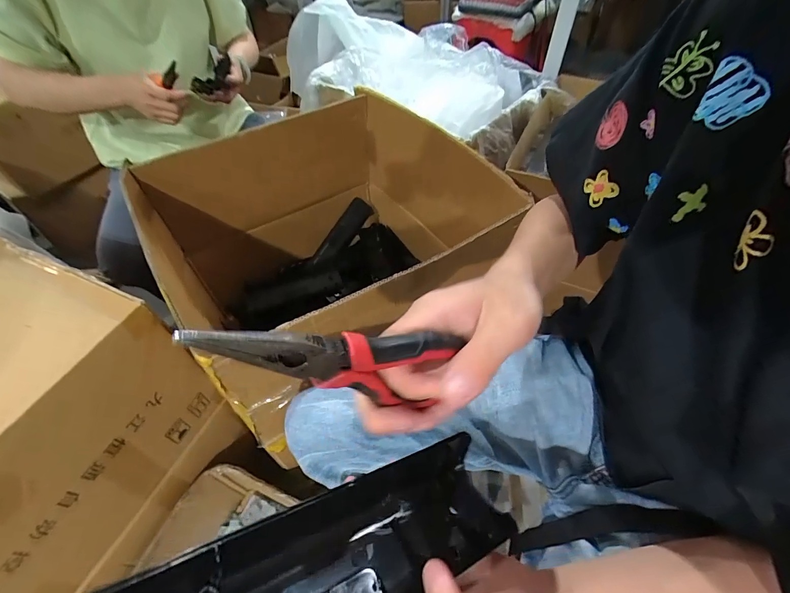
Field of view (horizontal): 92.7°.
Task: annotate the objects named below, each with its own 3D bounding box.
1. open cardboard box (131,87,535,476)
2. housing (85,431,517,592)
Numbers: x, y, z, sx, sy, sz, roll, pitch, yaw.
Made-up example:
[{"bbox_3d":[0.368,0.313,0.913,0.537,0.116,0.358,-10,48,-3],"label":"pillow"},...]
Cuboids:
[{"bbox_3d":[-0.132,-0.092,0.808,0.574,0.422,0.608,-30,56,-20],"label":"open cardboard box"},{"bbox_3d":[-0.040,0.144,0.202,0.244,0.032,0.074,-7,44,-35],"label":"housing"}]

